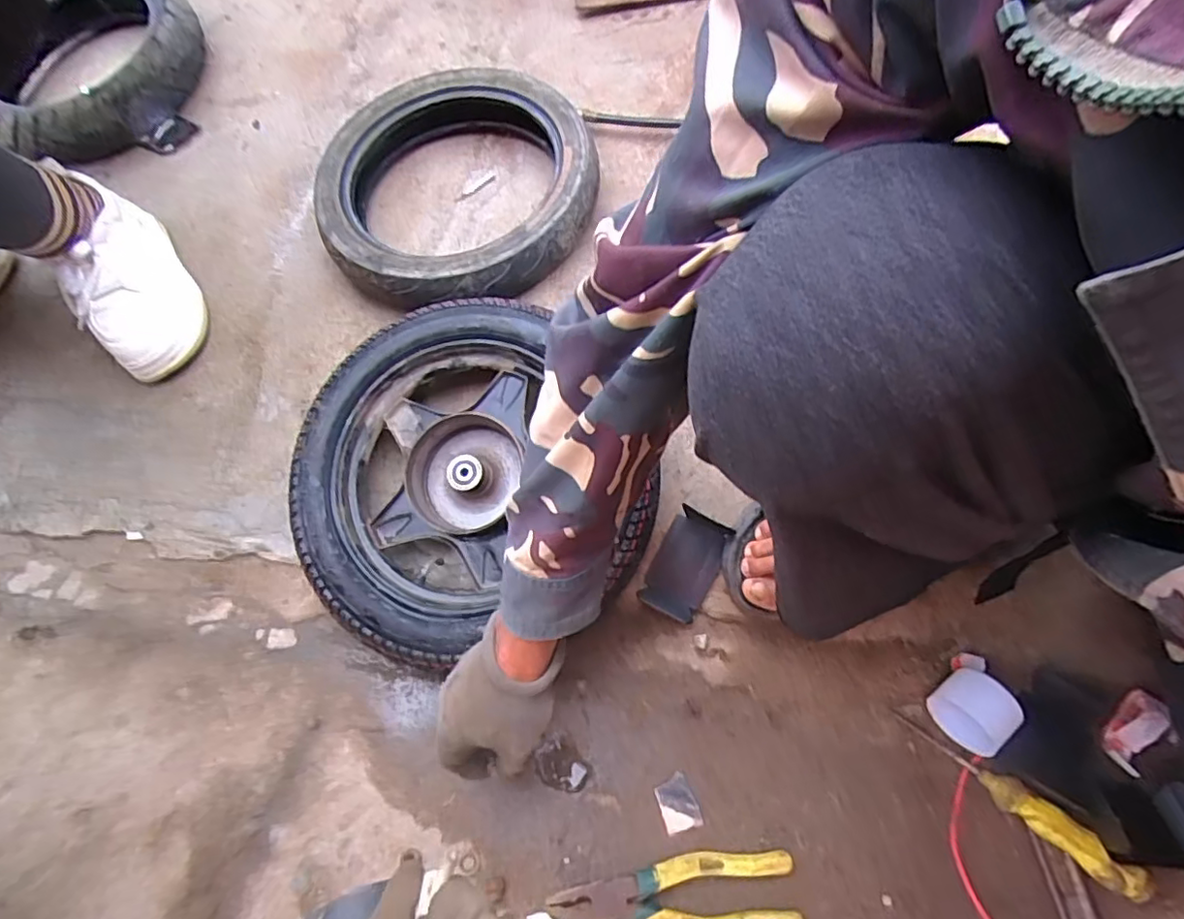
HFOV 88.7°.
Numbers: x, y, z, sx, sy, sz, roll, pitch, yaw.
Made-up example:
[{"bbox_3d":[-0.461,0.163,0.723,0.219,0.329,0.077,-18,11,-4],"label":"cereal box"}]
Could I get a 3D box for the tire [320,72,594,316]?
[{"bbox_3d":[-0.164,-0.336,0.748,0.333,0.079,0.343,-17,65,0],"label":"tire"}]

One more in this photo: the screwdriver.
[{"bbox_3d":[0.345,0.275,0.497,0.189,0.028,0.024,38,66,24],"label":"screwdriver"}]

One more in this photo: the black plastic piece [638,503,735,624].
[{"bbox_3d":[0.093,0.104,0.605,0.064,0.025,0.103,26,92,20],"label":"black plastic piece"}]

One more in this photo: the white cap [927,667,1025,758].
[{"bbox_3d":[0.327,0.217,0.522,0.054,0.043,0.057,-32,60,-15],"label":"white cap"}]

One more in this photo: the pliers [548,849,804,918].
[{"bbox_3d":[0.068,0.354,0.488,0.189,0.018,0.056,-6,57,-1],"label":"pliers"}]

